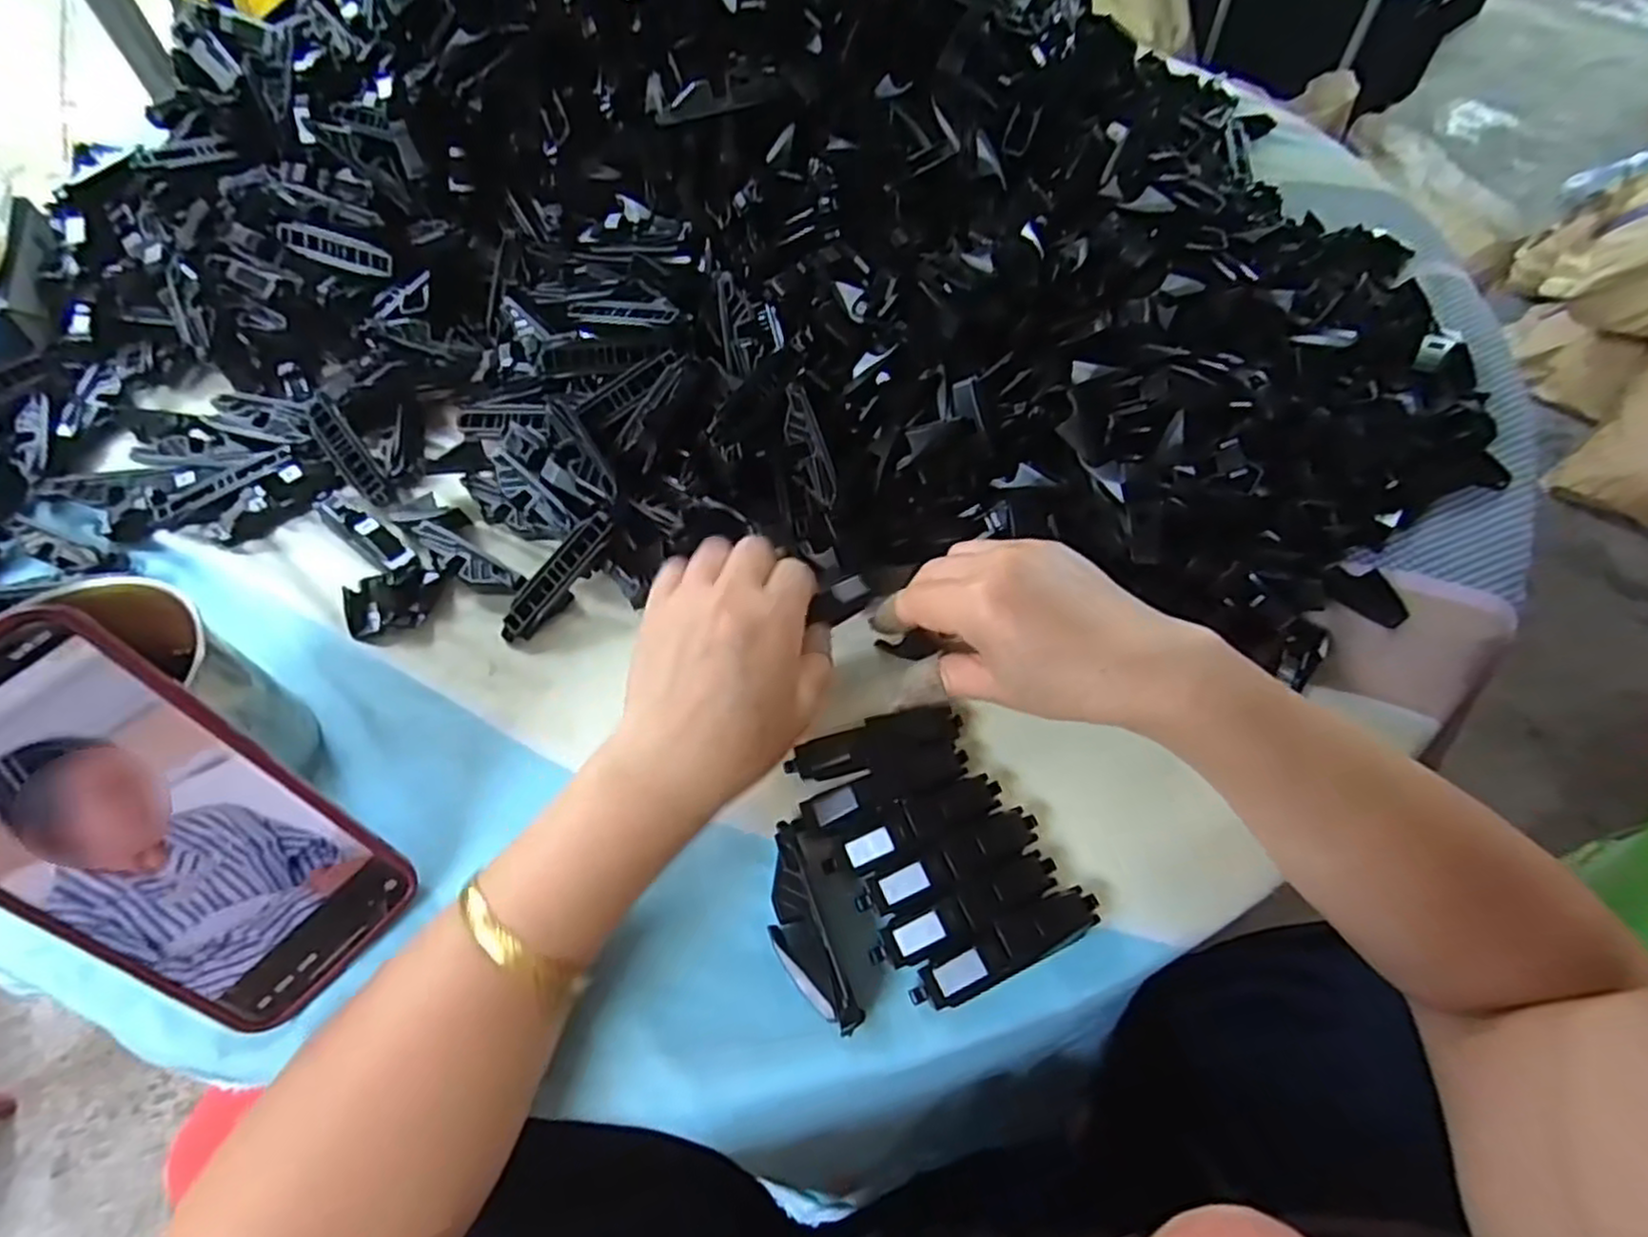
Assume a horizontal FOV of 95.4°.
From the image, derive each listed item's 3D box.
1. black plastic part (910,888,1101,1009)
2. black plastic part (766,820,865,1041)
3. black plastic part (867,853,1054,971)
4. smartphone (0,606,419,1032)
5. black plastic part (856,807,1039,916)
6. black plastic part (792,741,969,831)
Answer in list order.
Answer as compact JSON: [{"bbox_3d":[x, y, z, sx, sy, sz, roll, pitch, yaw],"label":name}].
[{"bbox_3d":[0.072,0.128,0.291,0.080,0.024,0.018,-22,60,-13],"label":"black plastic part"},{"bbox_3d":[-0.009,0.122,0.294,0.022,0.012,0.079,-19,59,-12],"label":"black plastic part"},{"bbox_3d":[0.058,0.117,0.297,0.080,0.021,0.020,-20,60,-13],"label":"black plastic part"},{"bbox_3d":[-0.227,0.077,0.257,0.075,0.158,0.005,-45,31,-21],"label":"smartphone"},{"bbox_3d":[0.053,0.100,0.306,0.079,0.019,0.019,-22,60,-13],"label":"black plastic part"},{"bbox_3d":[0.026,0.072,0.322,0.079,0.011,0.018,-19,59,-12],"label":"black plastic part"}]

